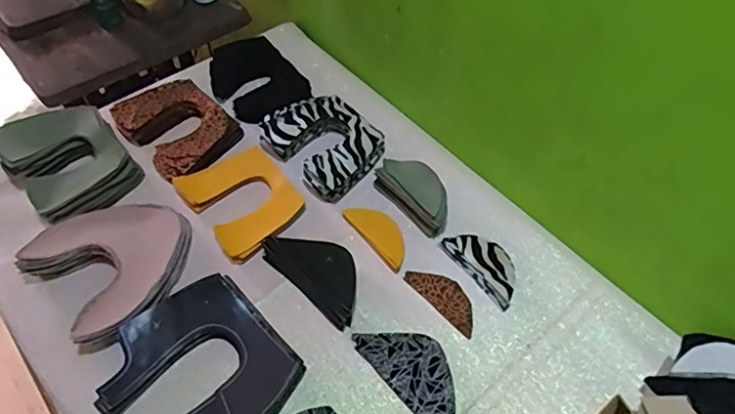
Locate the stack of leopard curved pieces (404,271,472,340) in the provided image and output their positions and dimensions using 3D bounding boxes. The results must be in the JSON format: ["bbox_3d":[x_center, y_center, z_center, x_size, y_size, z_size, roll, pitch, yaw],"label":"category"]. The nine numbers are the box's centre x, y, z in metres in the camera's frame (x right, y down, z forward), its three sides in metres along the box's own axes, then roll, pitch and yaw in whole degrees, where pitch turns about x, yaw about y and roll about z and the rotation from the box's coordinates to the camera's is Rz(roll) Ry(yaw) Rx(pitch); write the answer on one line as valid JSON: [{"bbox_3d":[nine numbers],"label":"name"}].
[{"bbox_3d":[0.097,0.110,0.672,0.045,0.004,0.103,-37,64,-26],"label":"stack of leopard curved pieces"}]

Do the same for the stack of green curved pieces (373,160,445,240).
[{"bbox_3d":[0.065,-0.019,0.734,0.048,0.057,0.119,-32,62,-23],"label":"stack of green curved pieces"}]

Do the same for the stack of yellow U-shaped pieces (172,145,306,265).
[{"bbox_3d":[-0.167,-0.016,0.725,0.121,0.019,0.157,-33,62,-24],"label":"stack of yellow U-shaped pieces"}]

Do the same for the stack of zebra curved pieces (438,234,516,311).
[{"bbox_3d":[0.149,0.071,0.691,0.055,0.018,0.111,-34,62,-24],"label":"stack of zebra curved pieces"}]

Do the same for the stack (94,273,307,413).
[{"bbox_3d":[-0.185,0.180,0.588,0.182,0.039,0.183,-36,63,-25],"label":"stack"}]

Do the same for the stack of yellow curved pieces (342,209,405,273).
[{"bbox_3d":[0.019,0.035,0.714,0.049,0.008,0.110,-30,61,-22],"label":"stack of yellow curved pieces"}]

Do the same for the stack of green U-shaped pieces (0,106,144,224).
[{"bbox_3d":[-0.406,-0.067,0.738,0.135,0.057,0.181,-38,64,-26],"label":"stack of green U-shaped pieces"}]

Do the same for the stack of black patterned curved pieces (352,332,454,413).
[{"bbox_3d":[0.058,0.183,0.607,0.072,0.014,0.144,-35,63,-24],"label":"stack of black patterned curved pieces"}]

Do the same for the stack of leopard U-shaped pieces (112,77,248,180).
[{"bbox_3d":[-0.276,-0.119,0.800,0.132,0.026,0.166,-37,64,-25],"label":"stack of leopard U-shaped pieces"}]

